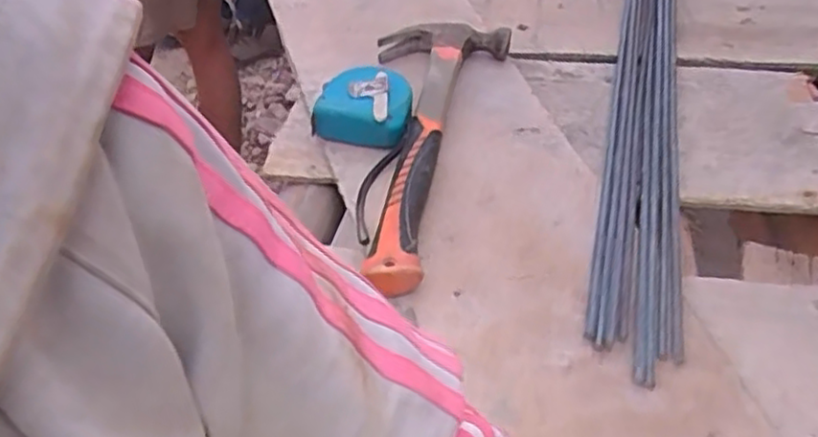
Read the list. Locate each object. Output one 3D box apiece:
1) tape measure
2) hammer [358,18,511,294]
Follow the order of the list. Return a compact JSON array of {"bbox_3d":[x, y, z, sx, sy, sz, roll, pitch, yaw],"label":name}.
[{"bbox_3d":[-0.038,-0.096,0.594,0.076,0.033,0.062,11,47,8],"label":"tape measure"},{"bbox_3d":[-0.004,-0.074,0.579,0.112,0.023,0.317,13,47,11],"label":"hammer"}]

